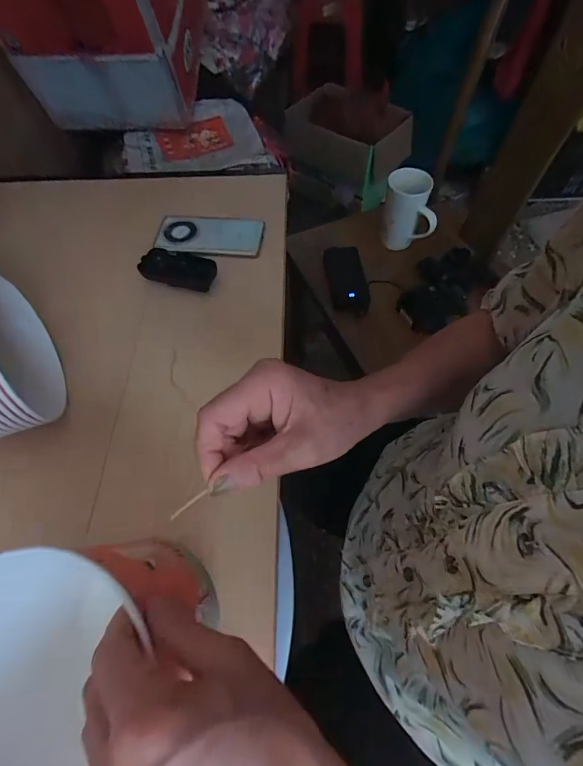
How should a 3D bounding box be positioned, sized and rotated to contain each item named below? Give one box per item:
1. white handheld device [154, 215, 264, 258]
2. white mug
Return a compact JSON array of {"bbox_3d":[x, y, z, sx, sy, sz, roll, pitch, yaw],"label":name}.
[{"bbox_3d":[-0.128,-0.229,0.617,0.163,0.016,0.083,0,62,0],"label":"white handheld device"},{"bbox_3d":[0.249,-0.360,0.831,0.111,0.126,0.085,16,62,10],"label":"white mug"}]

